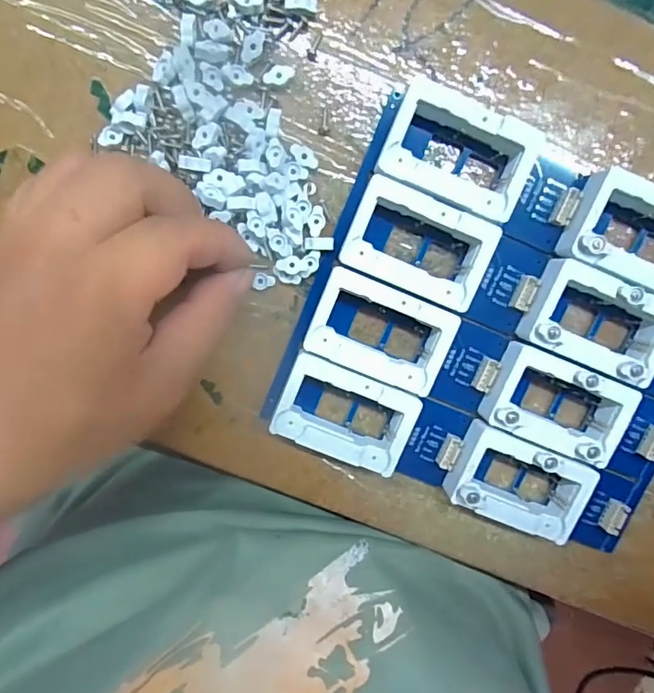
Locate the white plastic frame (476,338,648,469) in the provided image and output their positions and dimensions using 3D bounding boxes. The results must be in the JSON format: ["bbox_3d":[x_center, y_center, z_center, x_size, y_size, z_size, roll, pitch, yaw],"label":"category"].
[{"bbox_3d":[0.107,0.027,0.231,0.063,0.019,0.039,22,97,-5],"label":"white plastic frame"}]

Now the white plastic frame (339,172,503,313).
[{"bbox_3d":[0.040,-0.045,0.219,0.061,0.017,0.041,22,97,-5],"label":"white plastic frame"}]

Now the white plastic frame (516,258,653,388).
[{"bbox_3d":[0.123,-0.011,0.225,0.062,0.019,0.039,21,97,-5],"label":"white plastic frame"}]

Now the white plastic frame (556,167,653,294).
[{"bbox_3d":[0.138,-0.048,0.219,0.063,0.019,0.043,17,98,-4],"label":"white plastic frame"}]

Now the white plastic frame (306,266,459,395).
[{"bbox_3d":[0.024,-0.007,0.225,0.061,0.016,0.040,22,97,-5],"label":"white plastic frame"}]

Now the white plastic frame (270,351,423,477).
[{"bbox_3d":[0.009,0.030,0.232,0.061,0.018,0.040,22,97,-5],"label":"white plastic frame"}]

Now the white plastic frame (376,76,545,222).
[{"bbox_3d":[0.056,-0.082,0.214,0.062,0.018,0.040,20,97,-5],"label":"white plastic frame"}]

